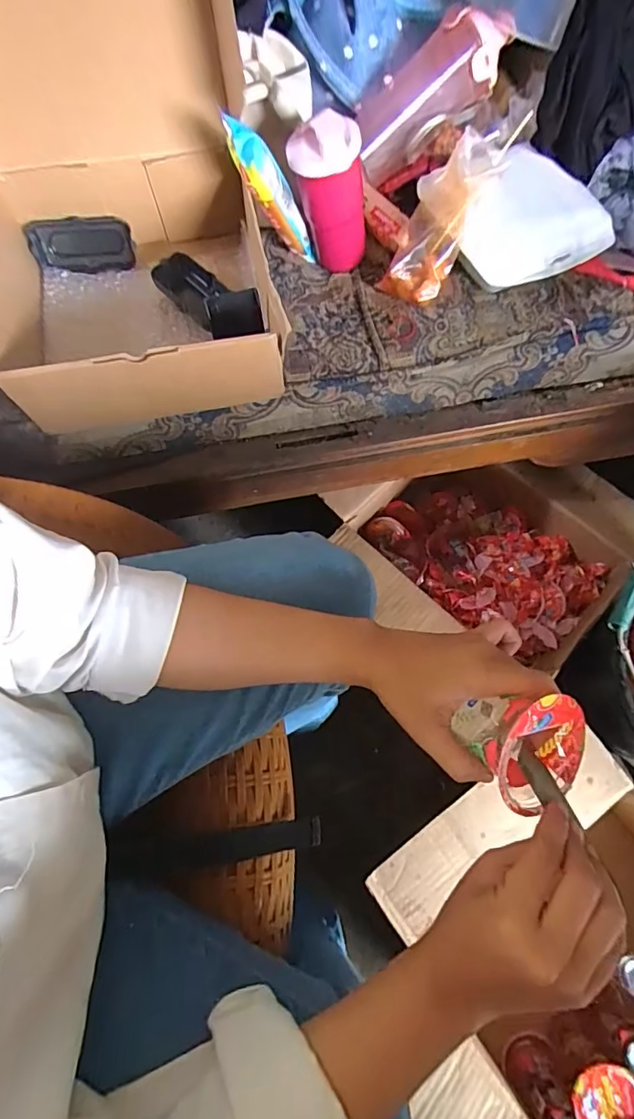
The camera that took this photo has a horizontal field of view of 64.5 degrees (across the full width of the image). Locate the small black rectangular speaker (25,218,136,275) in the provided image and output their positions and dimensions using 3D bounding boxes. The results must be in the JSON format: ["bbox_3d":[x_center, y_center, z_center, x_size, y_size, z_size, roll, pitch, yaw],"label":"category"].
[{"bbox_3d":[-0.270,-0.361,0.580,0.111,0.054,0.026,-3,29,7],"label":"small black rectangular speaker"}]

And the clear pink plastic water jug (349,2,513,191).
[{"bbox_3d":[0.131,-0.559,0.607,0.209,0.064,0.089,-35,71,20],"label":"clear pink plastic water jug"}]

